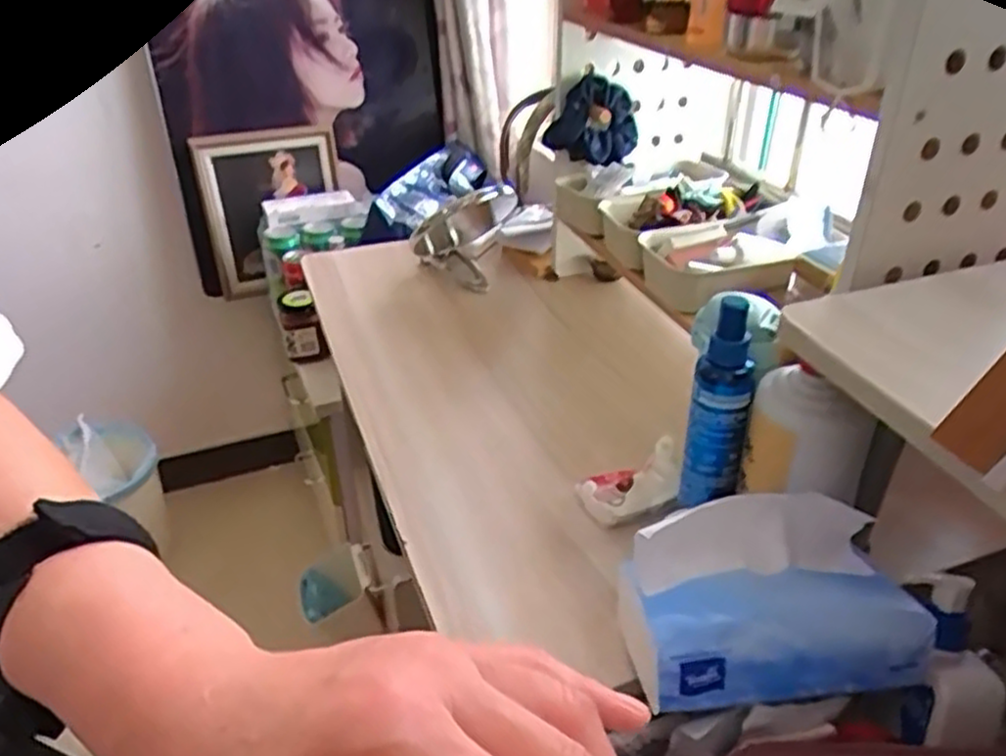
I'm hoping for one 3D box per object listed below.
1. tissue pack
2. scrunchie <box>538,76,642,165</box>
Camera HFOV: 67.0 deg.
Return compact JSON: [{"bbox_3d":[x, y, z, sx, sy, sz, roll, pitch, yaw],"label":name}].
[{"bbox_3d":[0.160,0.128,0.459,0.170,0.076,0.094,-3,33,-3],"label":"tissue pack"},{"bbox_3d":[0.107,-0.310,0.926,0.111,0.099,0.039,-4,33,-5],"label":"scrunchie"}]

